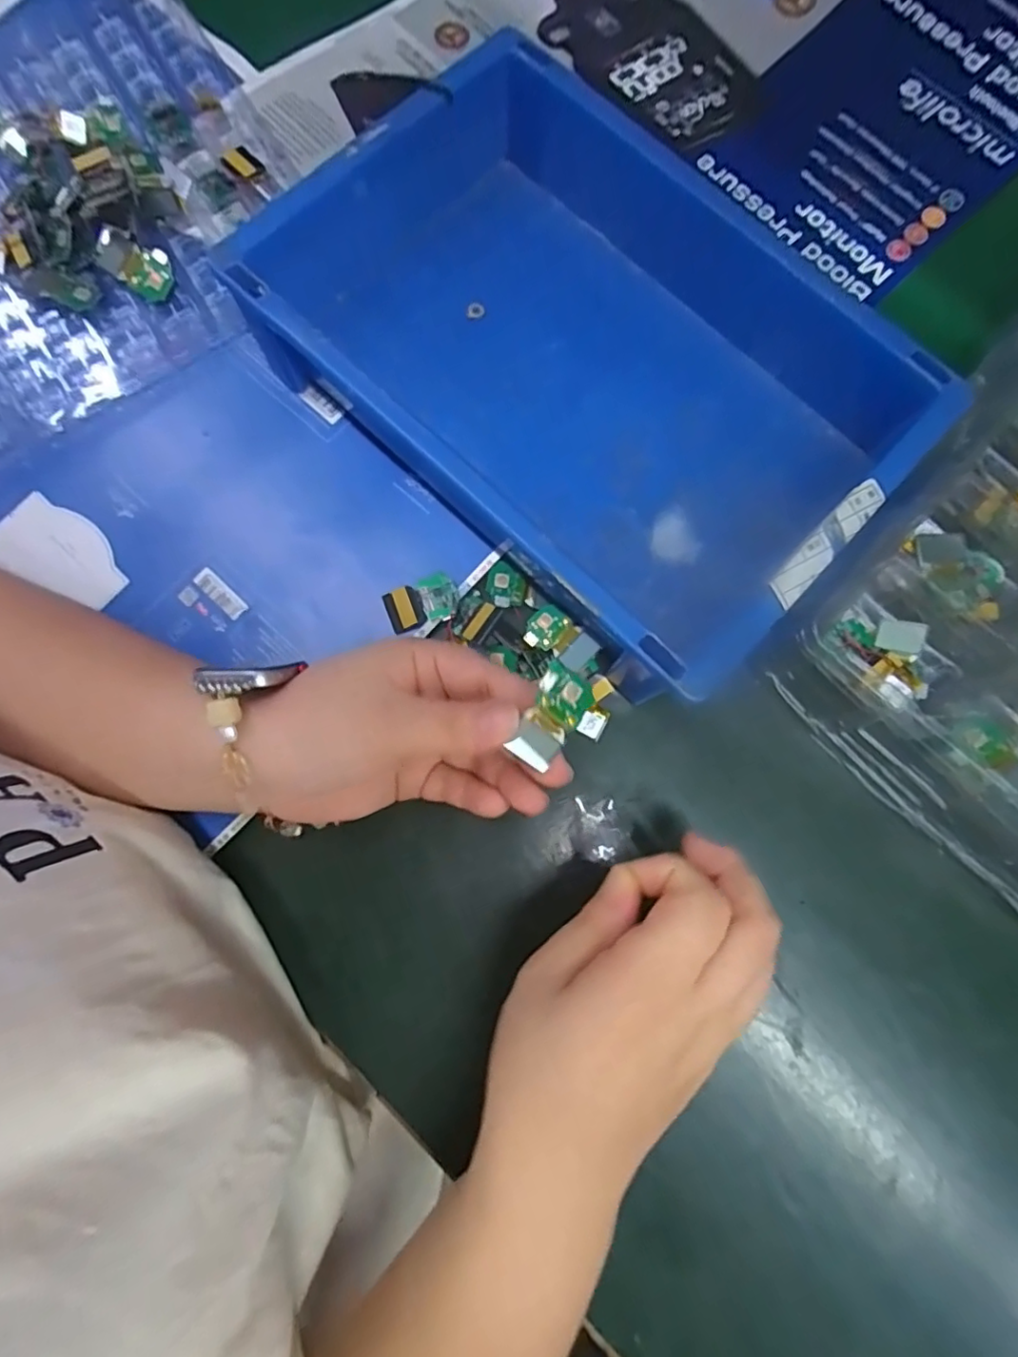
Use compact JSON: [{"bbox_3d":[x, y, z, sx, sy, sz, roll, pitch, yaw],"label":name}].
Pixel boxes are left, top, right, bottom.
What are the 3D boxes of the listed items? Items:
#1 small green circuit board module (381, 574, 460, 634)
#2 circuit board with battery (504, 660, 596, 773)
[{"bbox_3d":[-0.045,-0.039,0.314,0.038,0.010,0.023,-15,80,-3],"label":"small green circuit board module"},{"bbox_3d":[0.017,0.015,0.232,0.024,0.004,0.038,26,96,-26],"label":"circuit board with battery"}]

